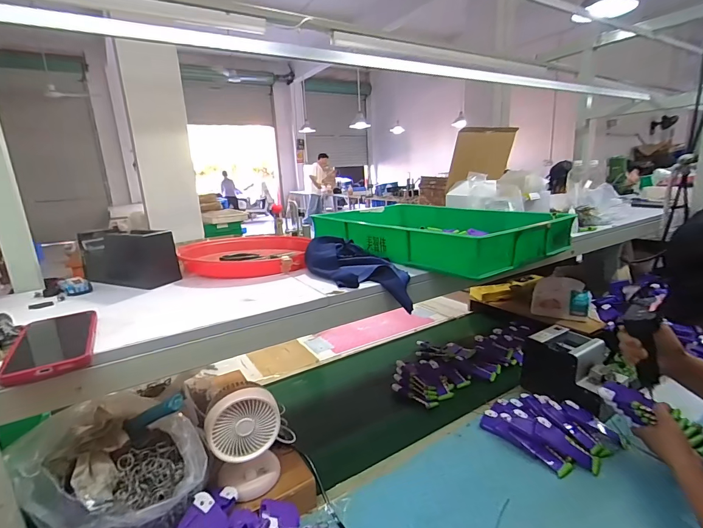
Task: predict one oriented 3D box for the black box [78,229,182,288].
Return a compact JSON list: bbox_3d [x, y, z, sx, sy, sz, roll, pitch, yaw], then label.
[{"bbox_3d":[-0.439,-0.012,0.713,0.202,0.099,0.061,2,15,21],"label":"black box"}]

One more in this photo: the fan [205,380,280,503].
[{"bbox_3d":[-0.174,0.278,0.601,0.105,0.169,0.096,-8,15,-18],"label":"fan"}]

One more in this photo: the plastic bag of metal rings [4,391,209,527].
[{"bbox_3d":[-0.310,0.277,0.492,0.195,0.153,0.153,-15,18,-38],"label":"plastic bag of metal rings"}]

